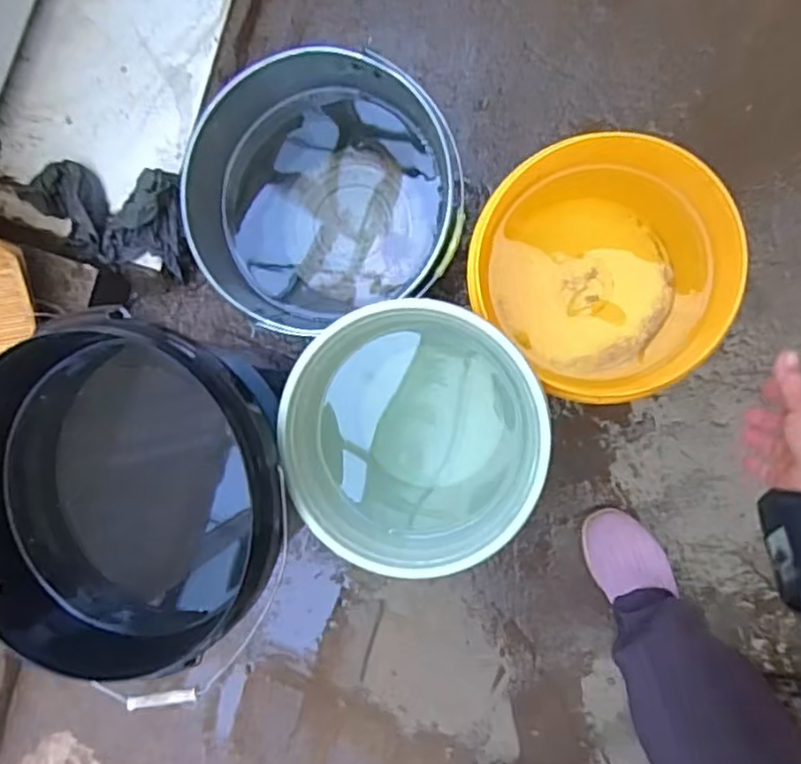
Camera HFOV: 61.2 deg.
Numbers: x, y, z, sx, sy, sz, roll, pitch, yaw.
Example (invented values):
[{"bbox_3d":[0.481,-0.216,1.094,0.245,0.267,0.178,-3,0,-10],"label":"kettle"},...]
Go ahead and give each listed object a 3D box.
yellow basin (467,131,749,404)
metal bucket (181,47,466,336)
[{"bbox_3d":[0.222,-0.120,0.769,0.238,0.222,0.250,0,93,9],"label":"yellow basin"},{"bbox_3d":[-0.074,-0.211,0.805,0.284,0.212,0.271,0,93,9],"label":"metal bucket"}]

